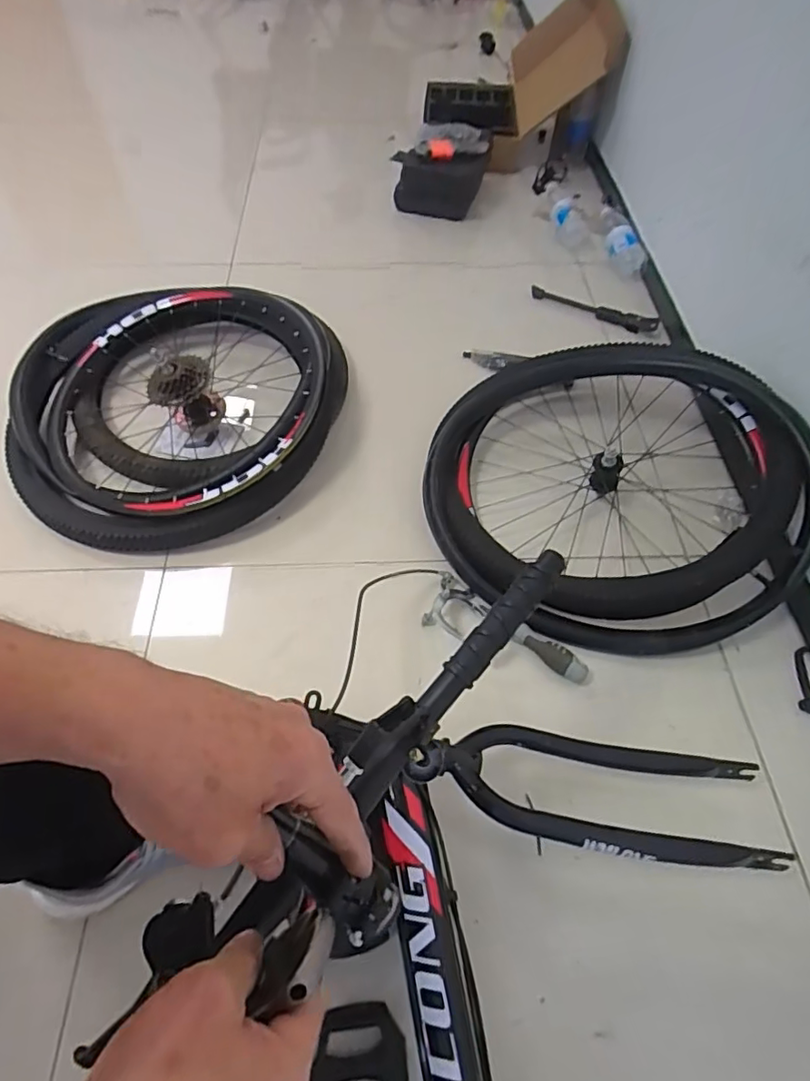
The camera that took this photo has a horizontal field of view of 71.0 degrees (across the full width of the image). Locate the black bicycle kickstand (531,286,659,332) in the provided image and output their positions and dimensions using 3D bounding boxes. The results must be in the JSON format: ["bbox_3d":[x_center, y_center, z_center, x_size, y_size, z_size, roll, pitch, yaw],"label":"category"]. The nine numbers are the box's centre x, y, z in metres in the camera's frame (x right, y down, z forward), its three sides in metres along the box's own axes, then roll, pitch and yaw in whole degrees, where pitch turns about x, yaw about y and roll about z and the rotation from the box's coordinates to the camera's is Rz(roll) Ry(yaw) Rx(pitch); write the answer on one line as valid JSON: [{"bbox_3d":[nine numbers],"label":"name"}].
[{"bbox_3d":[0.384,-0.467,1.161,0.261,0.046,0.021,18,58,11],"label":"black bicycle kickstand"}]

